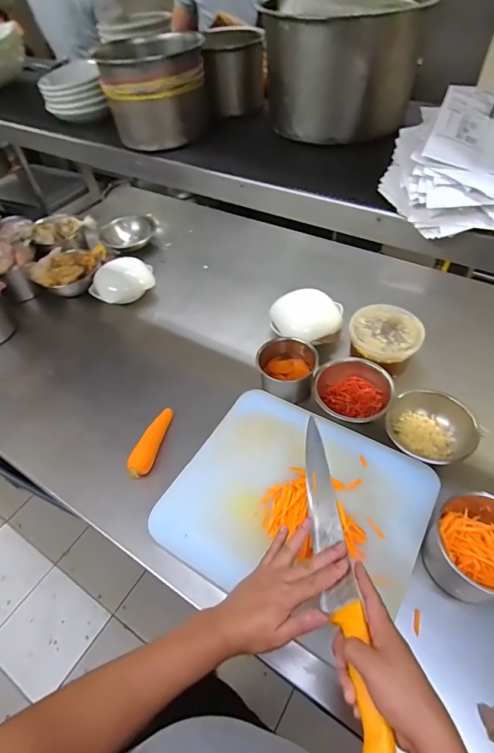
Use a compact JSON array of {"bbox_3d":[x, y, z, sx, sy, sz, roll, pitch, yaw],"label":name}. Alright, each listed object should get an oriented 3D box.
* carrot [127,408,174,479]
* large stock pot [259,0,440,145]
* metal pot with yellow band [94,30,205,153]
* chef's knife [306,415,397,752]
[{"bbox_3d":[-0.180,0.119,0.771,0.036,0.035,0.162,9,51,13],"label":"carrot"},{"bbox_3d":[0.124,-0.384,0.488,0.167,0.131,0.152,12,51,15],"label":"large stock pot"},{"bbox_3d":[-0.115,-0.362,0.507,0.123,0.097,0.101,-6,49,0],"label":"metal pot with yellow band"},{"bbox_3d":[0.107,0.219,0.505,0.039,0.026,0.401,-4,44,1],"label":"chef's knife"}]

